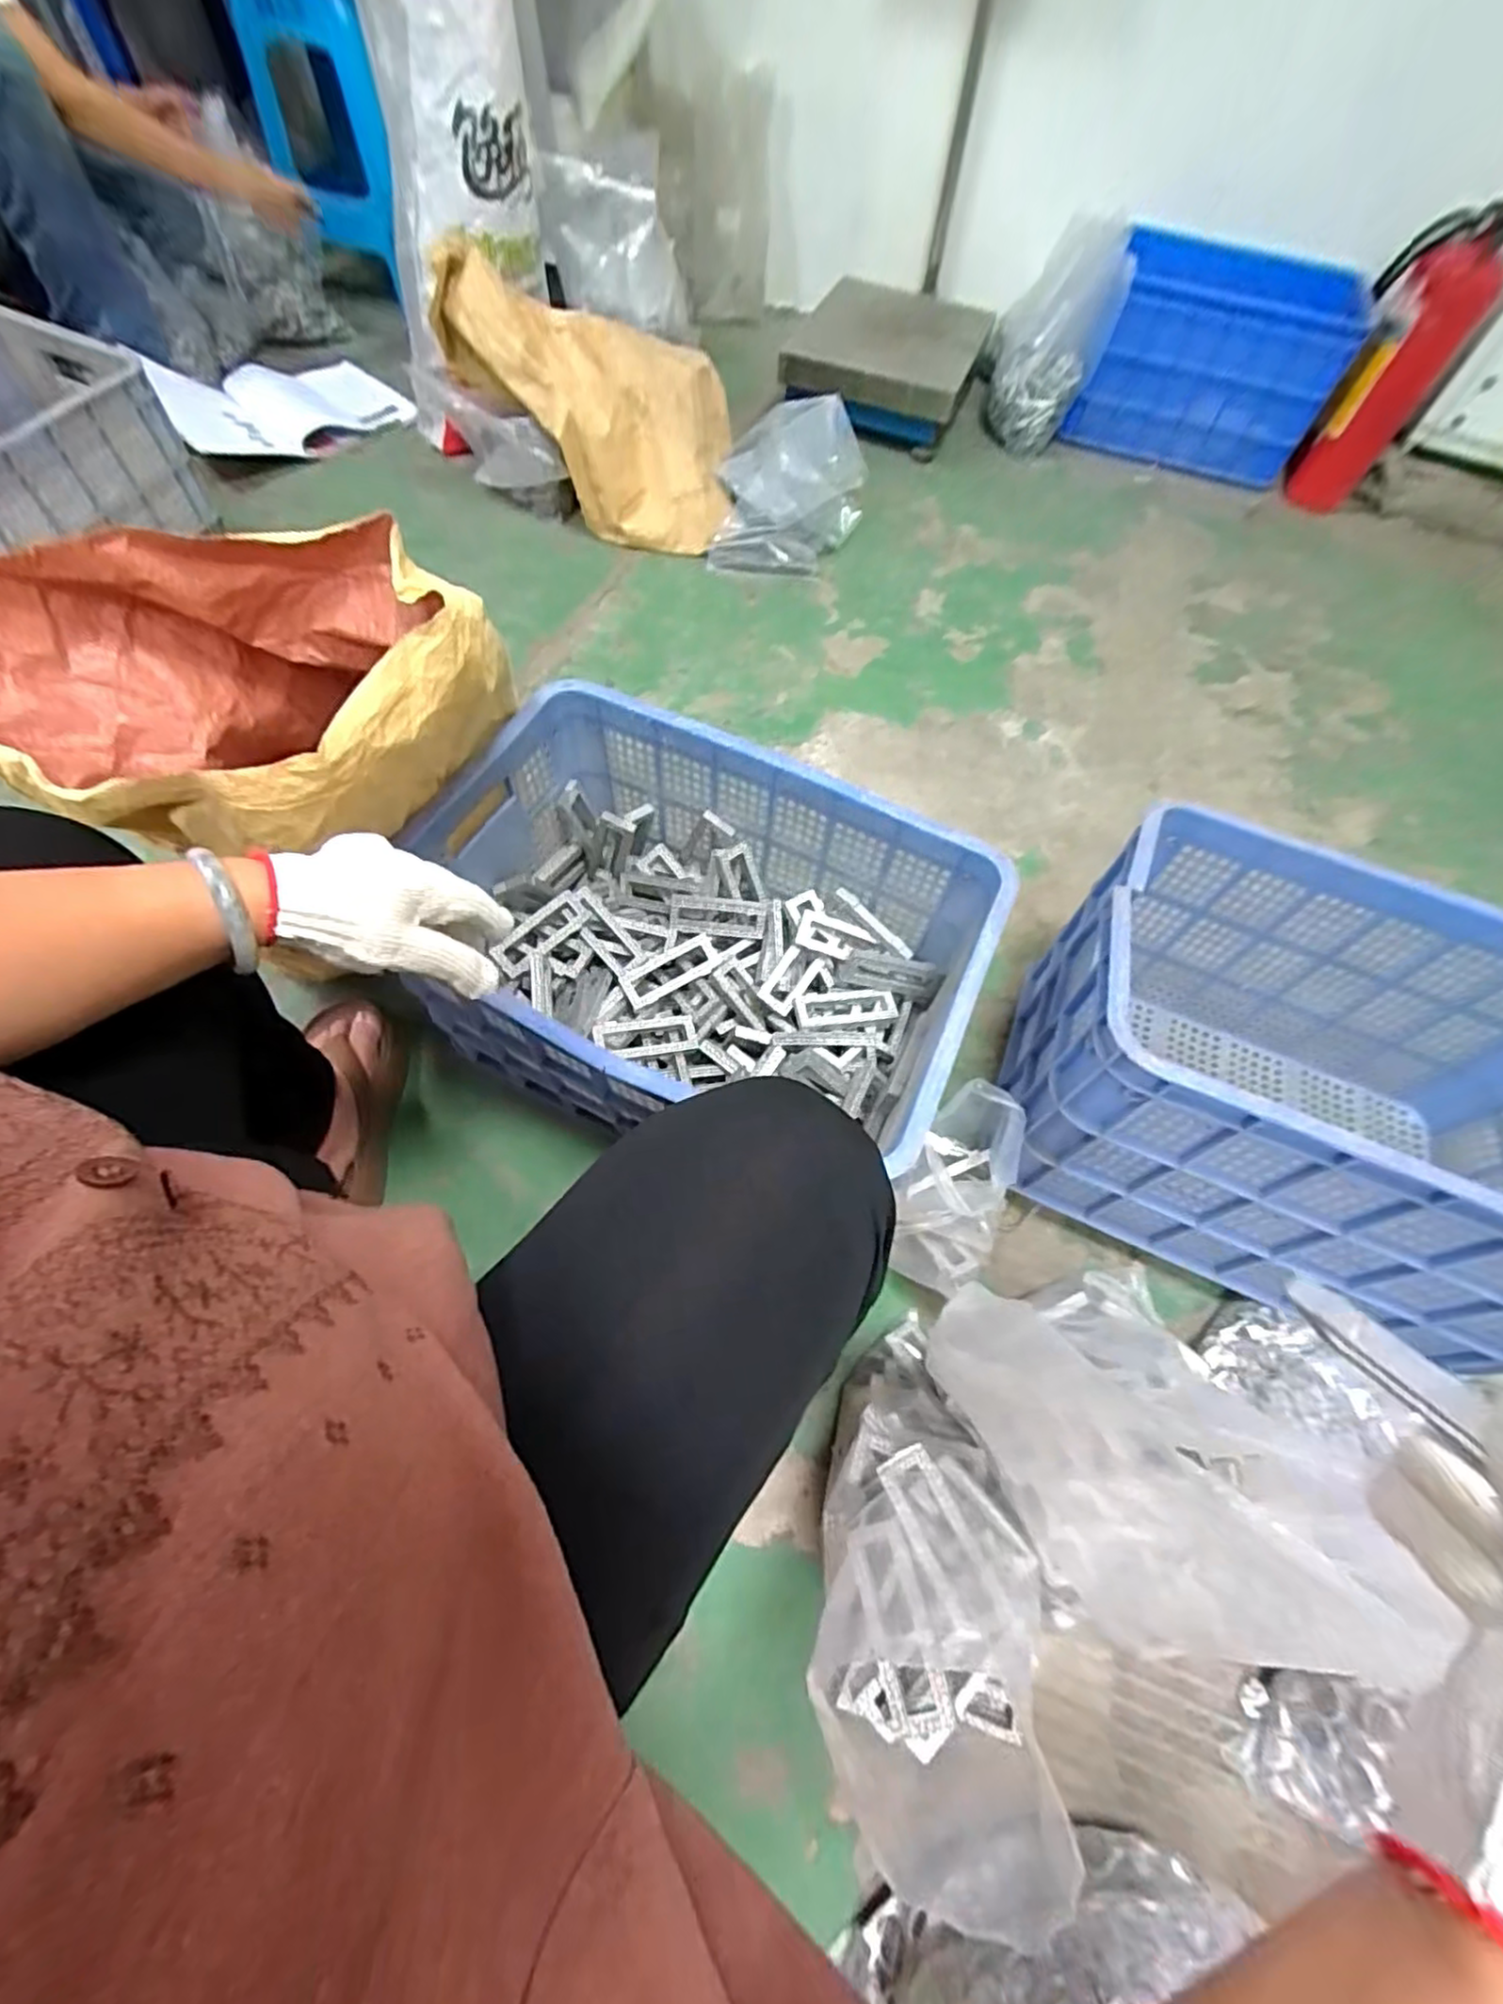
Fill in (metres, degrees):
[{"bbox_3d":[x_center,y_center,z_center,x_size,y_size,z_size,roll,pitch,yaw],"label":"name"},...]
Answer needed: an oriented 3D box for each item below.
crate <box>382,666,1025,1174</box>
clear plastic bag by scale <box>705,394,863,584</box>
[{"bbox_3d":[-0.053,-0.053,0.704,0.506,0.227,0.349,25,64,9],"label":"crate"},{"bbox_3d":[0.076,-1.005,1.345,0.266,0.145,0.369,15,63,4],"label":"clear plastic bag by scale"}]

